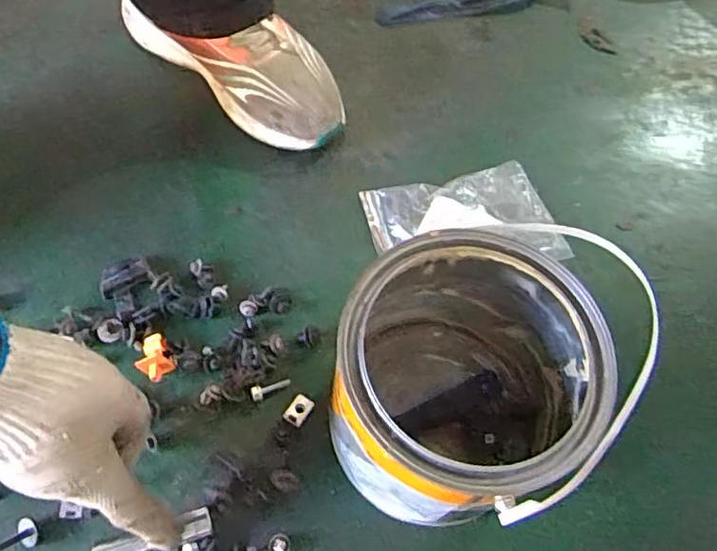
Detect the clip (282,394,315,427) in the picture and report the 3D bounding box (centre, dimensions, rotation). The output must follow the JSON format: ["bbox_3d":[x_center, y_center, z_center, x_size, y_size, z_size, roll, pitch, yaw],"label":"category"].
[{"bbox_3d":[-0.047,0.105,0.485,0.017,0.004,0.023,31,65,11],"label":"clip"}]

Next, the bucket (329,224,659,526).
[{"bbox_3d":[0.076,0.071,0.425,0.163,0.157,0.171,2,63,-4],"label":"bucket"}]

